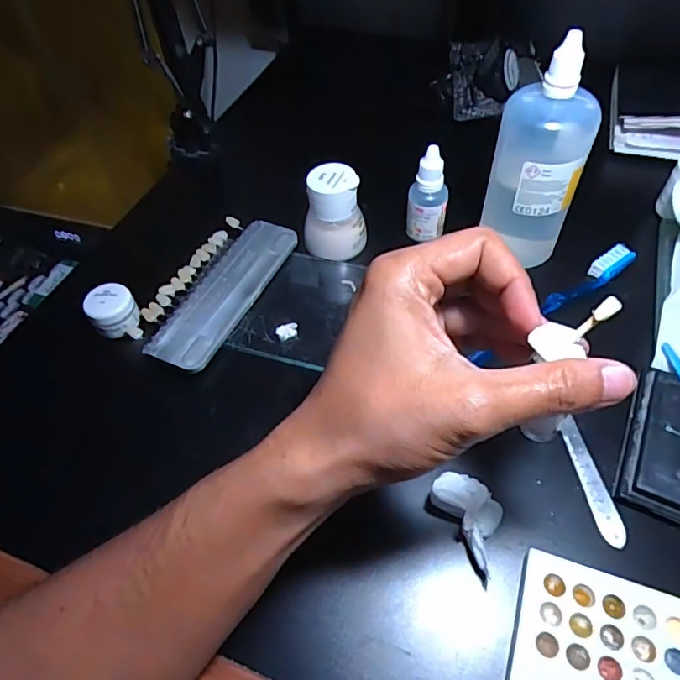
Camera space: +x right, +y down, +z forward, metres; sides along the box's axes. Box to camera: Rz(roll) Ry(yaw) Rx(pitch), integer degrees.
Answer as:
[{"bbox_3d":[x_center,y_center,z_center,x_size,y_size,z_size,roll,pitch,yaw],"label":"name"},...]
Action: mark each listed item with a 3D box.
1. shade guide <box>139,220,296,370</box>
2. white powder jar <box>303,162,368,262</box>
[{"bbox_3d":[-0.093,-0.040,0.395,0.065,0.014,0.146,20,57,17],"label":"shade guide"},{"bbox_3d":[-0.004,-0.100,0.405,0.046,0.059,0.039,6,54,8],"label":"white powder jar"}]

